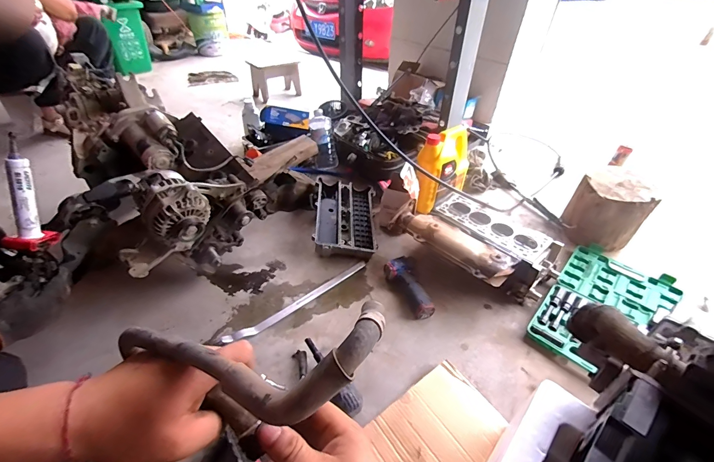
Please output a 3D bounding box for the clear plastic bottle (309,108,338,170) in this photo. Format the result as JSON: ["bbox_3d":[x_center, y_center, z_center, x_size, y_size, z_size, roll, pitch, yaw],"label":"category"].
[{"bbox_3d":[-0.153,-0.398,1.465,0.097,0.258,0.072,-13,10,-17],"label":"clear plastic bottle"}]

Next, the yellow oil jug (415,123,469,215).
[{"bbox_3d":[0.315,-0.222,1.228,0.219,0.266,0.100,-31,51,-32],"label":"yellow oil jug"}]

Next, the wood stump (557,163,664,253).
[{"bbox_3d":[0.848,-0.083,1.142,0.186,0.221,0.188,6,41,4],"label":"wood stump"}]

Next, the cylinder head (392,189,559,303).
[{"bbox_3d":[0.355,0.045,1.047,0.285,0.138,0.437,-30,50,-31],"label":"cylinder head"}]

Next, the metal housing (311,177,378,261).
[{"bbox_3d":[-0.045,-0.049,1.197,0.217,0.080,0.358,0,41,-2],"label":"metal housing"}]

